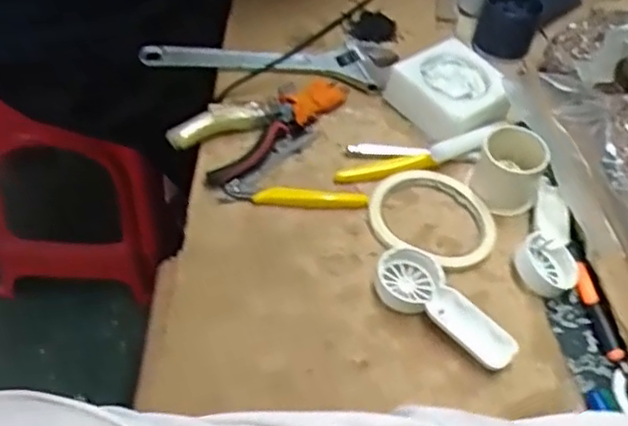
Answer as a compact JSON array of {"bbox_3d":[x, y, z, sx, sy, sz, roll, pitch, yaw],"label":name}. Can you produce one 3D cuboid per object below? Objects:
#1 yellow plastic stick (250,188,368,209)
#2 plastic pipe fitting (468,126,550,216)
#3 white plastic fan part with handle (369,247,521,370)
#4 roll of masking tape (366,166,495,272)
[{"bbox_3d":[-0.003,-0.011,0.558,0.090,0.015,0.014,-1,50,-7],"label":"yellow plastic stick"},{"bbox_3d":[0.157,-0.033,0.558,0.051,0.054,0.049,11,52,-1],"label":"plastic pipe fitting"},{"bbox_3d":[0.090,0.069,0.500,0.047,0.020,0.110,-27,61,-26],"label":"white plastic fan part with handle"},{"bbox_3d":[0.094,0.002,0.551,0.099,0.010,0.089,22,53,8],"label":"roll of masking tape"}]

